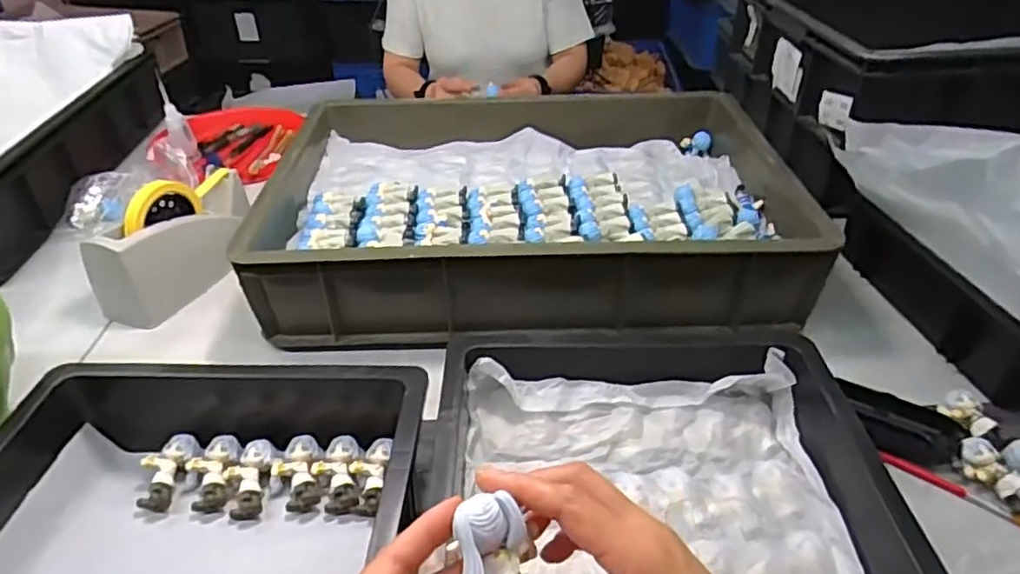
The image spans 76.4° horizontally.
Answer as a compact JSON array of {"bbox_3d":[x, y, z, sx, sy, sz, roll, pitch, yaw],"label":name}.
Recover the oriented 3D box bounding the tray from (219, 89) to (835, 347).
[{"bbox_3d":[0.025,-0.103,0.809,0.581,0.130,0.398,-2,34,2],"label":"tray"}]

